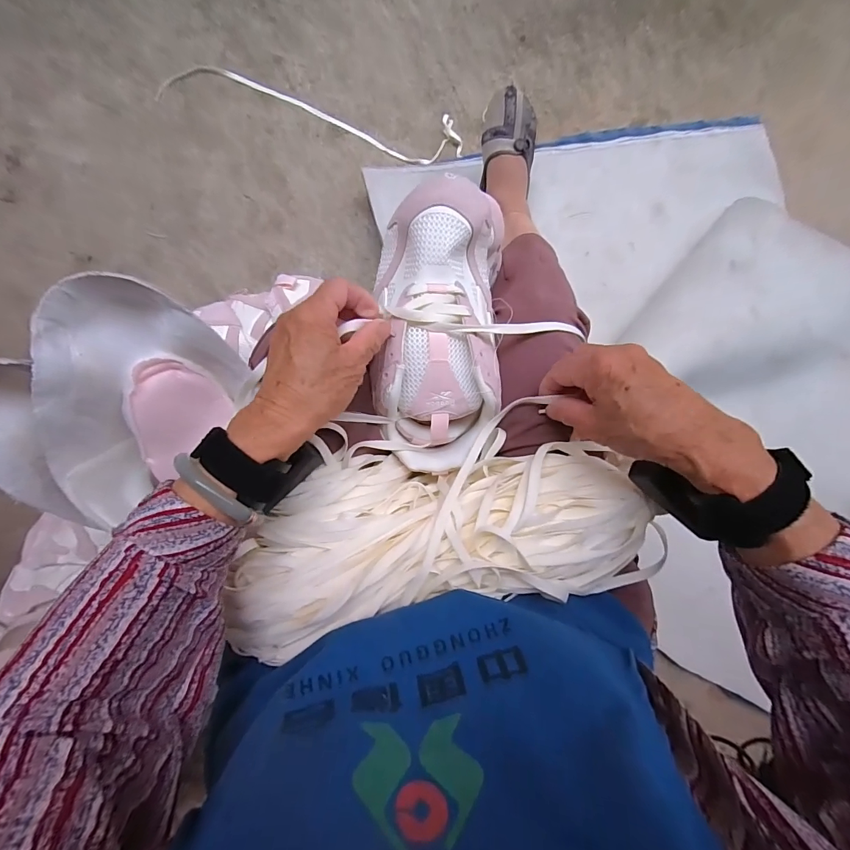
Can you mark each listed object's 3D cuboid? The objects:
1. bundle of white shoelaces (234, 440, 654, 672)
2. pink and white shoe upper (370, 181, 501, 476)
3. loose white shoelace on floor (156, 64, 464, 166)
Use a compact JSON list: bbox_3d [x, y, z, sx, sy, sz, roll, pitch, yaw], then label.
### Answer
[{"bbox_3d":[0.015,0.087,0.328,0.335,0.058,0.139,-10,92,1],"label":"bundle of white shoelaces"},{"bbox_3d":[0.014,-0.082,0.362,0.111,0.090,0.236,4,94,0],"label":"pink and white shoe upper"},{"bbox_3d":[-0.212,-0.578,0.740,0.576,0.018,0.098,14,88,2],"label":"loose white shoelace on floor"}]

